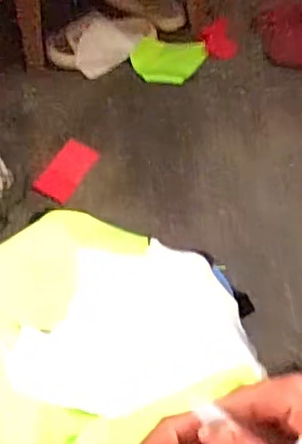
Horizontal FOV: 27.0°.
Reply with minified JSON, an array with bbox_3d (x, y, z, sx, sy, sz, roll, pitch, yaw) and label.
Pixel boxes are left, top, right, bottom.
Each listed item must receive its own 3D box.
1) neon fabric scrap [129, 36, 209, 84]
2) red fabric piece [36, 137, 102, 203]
[{"bbox_3d":[0.039,-0.339,1.315,0.155,0.020,0.115,-2,57,-2],"label":"neon fabric scrap"},{"bbox_3d":[-0.154,-0.094,1.161,0.065,0.018,0.129,25,60,15],"label":"red fabric piece"}]

